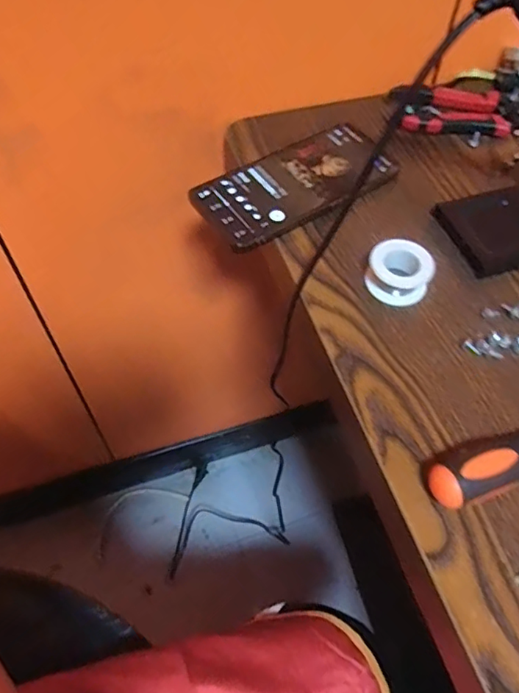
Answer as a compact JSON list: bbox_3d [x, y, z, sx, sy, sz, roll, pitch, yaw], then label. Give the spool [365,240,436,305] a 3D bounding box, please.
[{"bbox_3d":[0.098,-0.052,0.378,0.043,0.025,0.038,20,59,11],"label":"spool"}]

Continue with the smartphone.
[{"bbox_3d":[0.030,-0.131,0.433,0.156,0.016,0.072,-29,62,-18],"label":"smartphone"}]

